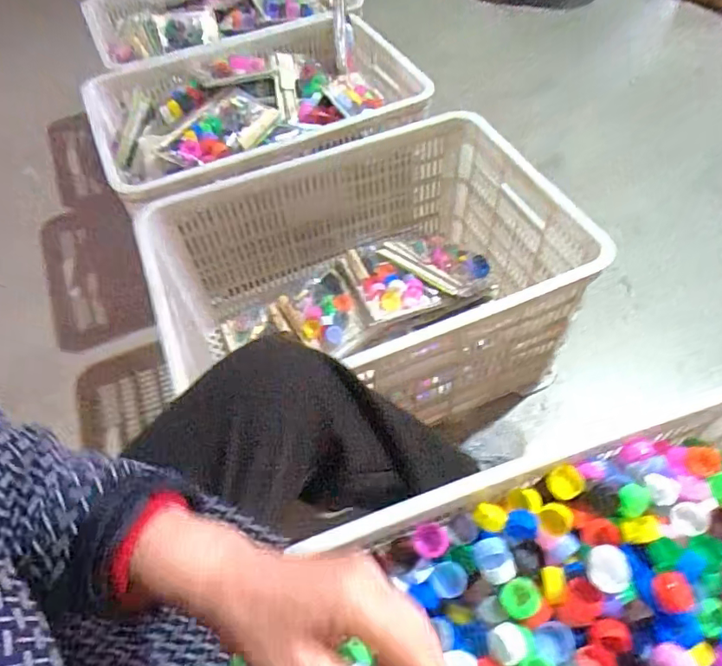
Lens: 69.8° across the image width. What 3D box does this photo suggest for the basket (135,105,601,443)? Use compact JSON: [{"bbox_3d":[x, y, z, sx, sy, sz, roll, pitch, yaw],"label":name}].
[{"bbox_3d":[0.010,-0.074,0.874,0.583,0.301,0.466,-24,56,-13],"label":"basket"}]

